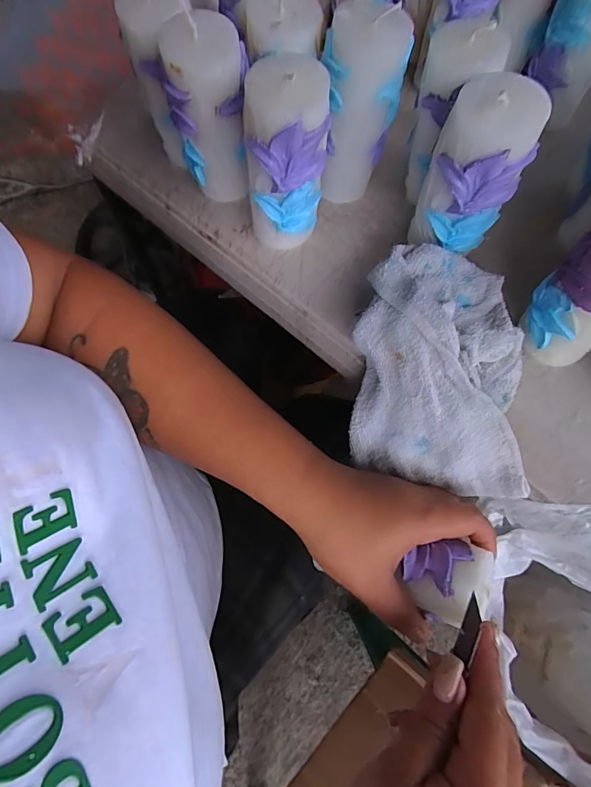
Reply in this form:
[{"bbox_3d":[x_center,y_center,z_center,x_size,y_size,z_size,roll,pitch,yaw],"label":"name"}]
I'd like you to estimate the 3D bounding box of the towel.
[{"bbox_3d":[0.090,-0.014,0.271,0.099,0.087,0.141,4,68,3],"label":"towel"}]

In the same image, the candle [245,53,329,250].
[{"bbox_3d":[-0.008,-0.146,0.273,0.054,0.116,0.046,-1,68,1],"label":"candle"}]

